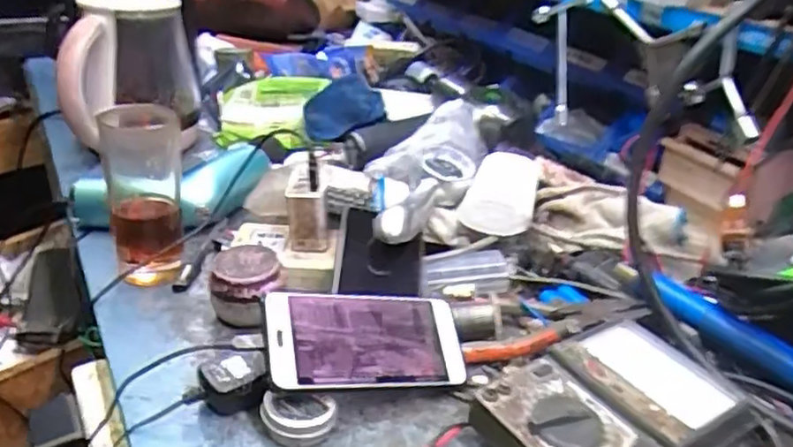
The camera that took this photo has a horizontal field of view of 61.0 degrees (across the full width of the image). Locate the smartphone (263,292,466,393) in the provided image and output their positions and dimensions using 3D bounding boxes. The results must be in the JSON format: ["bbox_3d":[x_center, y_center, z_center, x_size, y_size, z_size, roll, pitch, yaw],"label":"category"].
[{"bbox_3d":[-0.020,0.088,0.504,0.158,0.009,0.076,8,54,-27],"label":"smartphone"}]

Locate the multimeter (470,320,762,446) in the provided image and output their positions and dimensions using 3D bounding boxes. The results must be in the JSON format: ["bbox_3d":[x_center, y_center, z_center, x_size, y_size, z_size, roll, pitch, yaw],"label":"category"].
[{"bbox_3d":[0.147,0.133,0.462,0.185,0.043,0.120,-14,32,-33],"label":"multimeter"}]

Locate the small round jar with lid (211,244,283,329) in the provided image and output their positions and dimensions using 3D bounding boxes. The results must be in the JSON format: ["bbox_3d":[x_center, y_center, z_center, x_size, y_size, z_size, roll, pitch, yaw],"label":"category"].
[{"bbox_3d":[-0.127,0.053,0.570,0.055,0.045,0.057,0,29,0],"label":"small round jar with lid"}]

